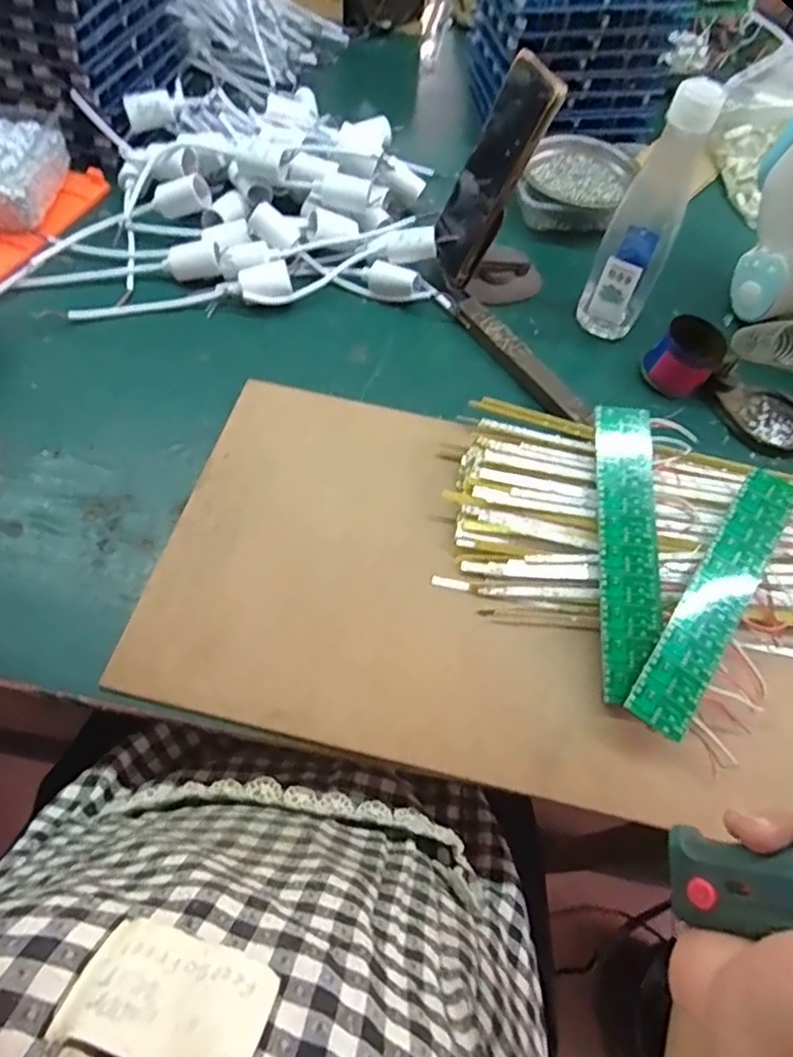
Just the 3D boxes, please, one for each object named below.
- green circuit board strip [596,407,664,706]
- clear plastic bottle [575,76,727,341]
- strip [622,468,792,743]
[{"bbox_3d":[0.154,0.010,0.408,0.036,0.005,0.200,3,71,5],"label":"green circuit board strip"},{"bbox_3d":[0.197,-0.242,0.487,0.055,0.186,0.053,22,60,11],"label":"clear plastic bottle"},{"bbox_3d":[0.207,0.040,0.392,0.035,0.007,0.202,33,67,15],"label":"strip"}]

